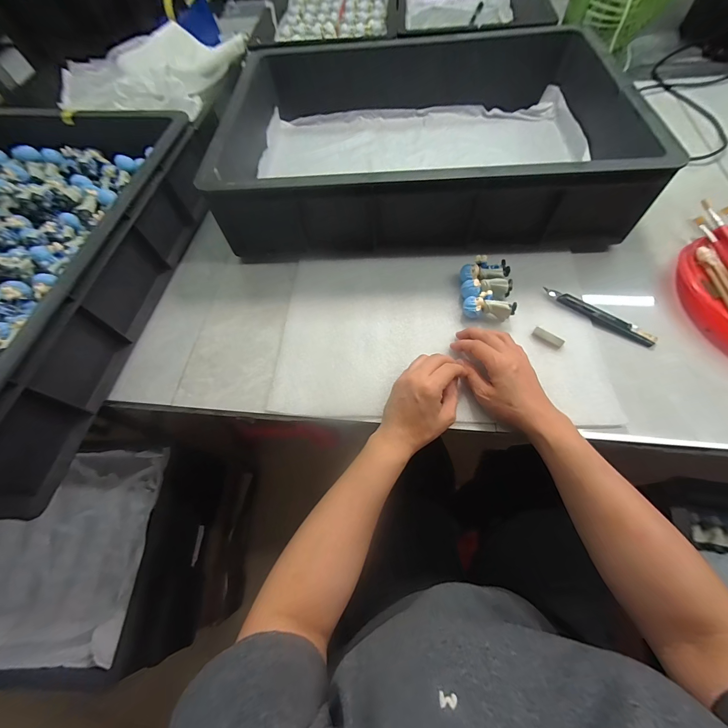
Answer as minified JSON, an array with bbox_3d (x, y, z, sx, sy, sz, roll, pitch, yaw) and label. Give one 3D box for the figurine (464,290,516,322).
[{"bbox_3d":[0.163,-0.076,0.420,0.061,0.027,0.036,5,64,8],"label":"figurine"}]

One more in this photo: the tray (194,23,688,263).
[{"bbox_3d":[0.087,-0.400,0.528,0.564,0.123,0.466,-1,63,5],"label":"tray"}]

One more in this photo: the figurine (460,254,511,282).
[{"bbox_3d":[0.165,-0.128,0.445,0.063,0.029,0.032,-4,63,3],"label":"figurine"}]

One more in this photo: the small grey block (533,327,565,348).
[{"bbox_3d":[0.233,-0.034,0.406,0.037,0.006,0.012,38,72,18],"label":"small grey block"}]

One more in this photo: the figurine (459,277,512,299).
[{"bbox_3d":[0.163,-0.100,0.431,0.062,0.032,0.028,-2,63,4],"label":"figurine"}]

